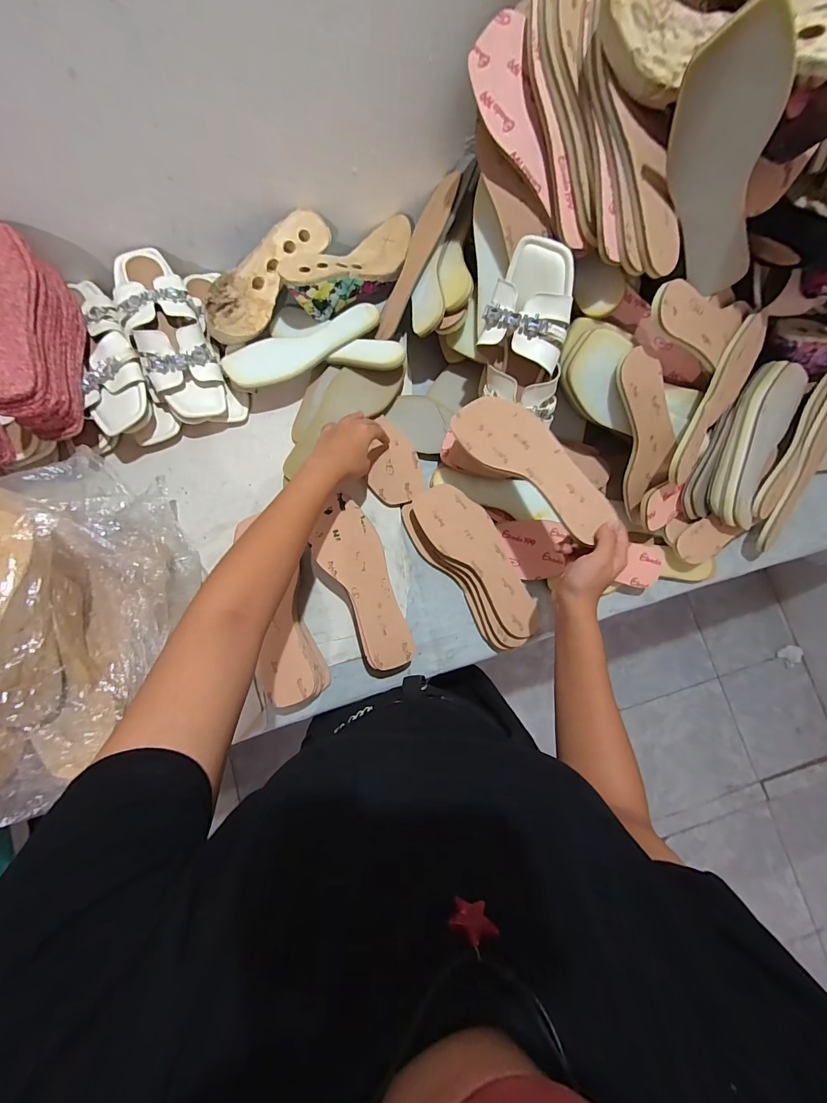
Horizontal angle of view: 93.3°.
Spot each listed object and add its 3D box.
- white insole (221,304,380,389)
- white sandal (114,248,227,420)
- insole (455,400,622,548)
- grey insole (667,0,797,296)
[{"bbox_3d":[-0.157,-0.299,0.571,0.233,0.018,0.069,-26,84,-6],"label":"white insole"},{"bbox_3d":[-0.346,-0.306,0.549,0.095,0.060,0.235,-22,83,-5],"label":"white sandal"},{"bbox_3d":[0.137,-0.107,0.458,0.079,0.017,0.220,-39,70,-7],"label":"insole"},{"bbox_3d":[0.294,-0.354,0.378,0.077,0.229,0.007,-1,69,30],"label":"grey insole"}]

